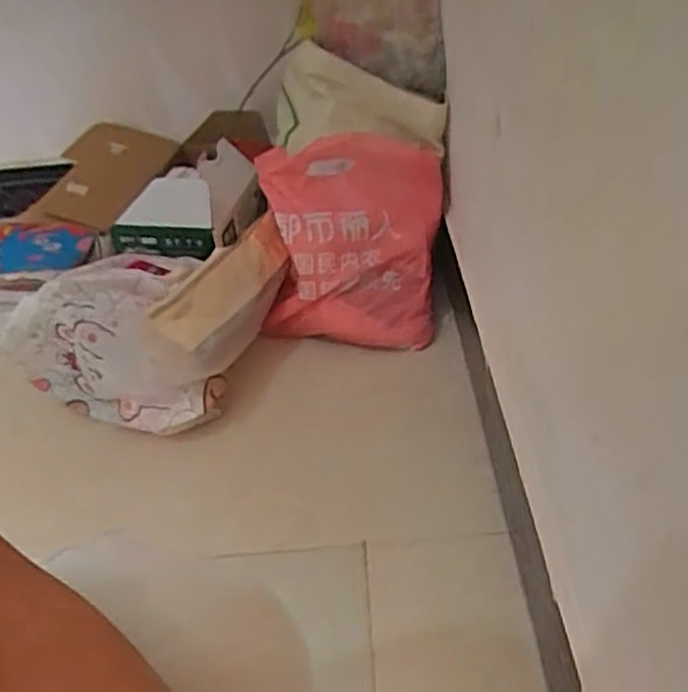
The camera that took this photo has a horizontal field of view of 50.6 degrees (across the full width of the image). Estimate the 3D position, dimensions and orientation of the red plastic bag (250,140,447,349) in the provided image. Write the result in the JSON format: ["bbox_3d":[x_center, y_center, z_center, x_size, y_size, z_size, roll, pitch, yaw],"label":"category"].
[{"bbox_3d":[0.011,-0.167,1.045,0.242,0.248,0.220,0,41,8],"label":"red plastic bag"}]

